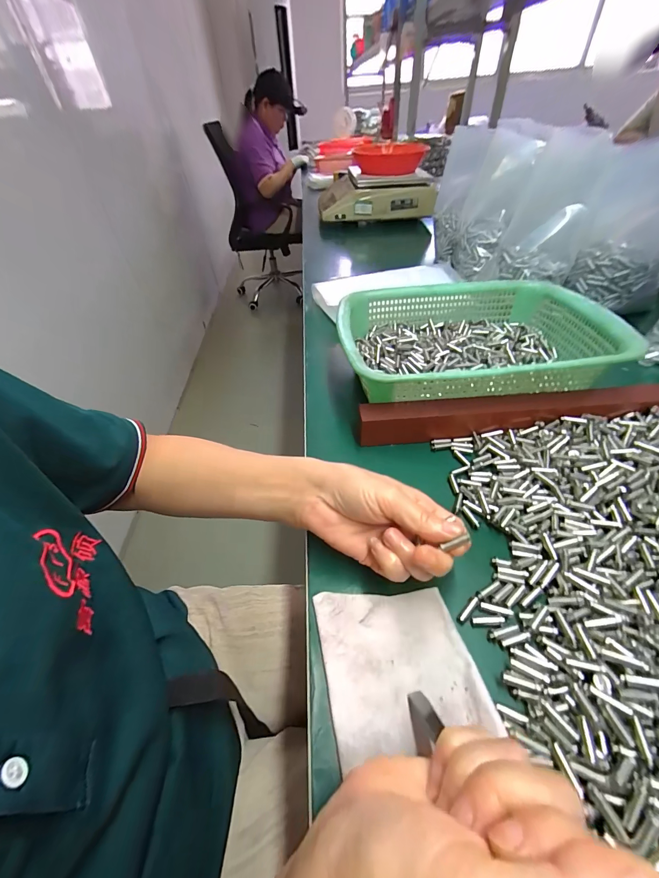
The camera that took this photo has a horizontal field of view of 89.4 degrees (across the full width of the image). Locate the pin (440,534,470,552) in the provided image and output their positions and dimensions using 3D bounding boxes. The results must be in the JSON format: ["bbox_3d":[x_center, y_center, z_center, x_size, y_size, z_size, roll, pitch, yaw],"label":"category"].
[{"bbox_3d":[0.079,0.064,0.207,0.017,0.004,0.004,-24,45,9],"label":"pin"}]

